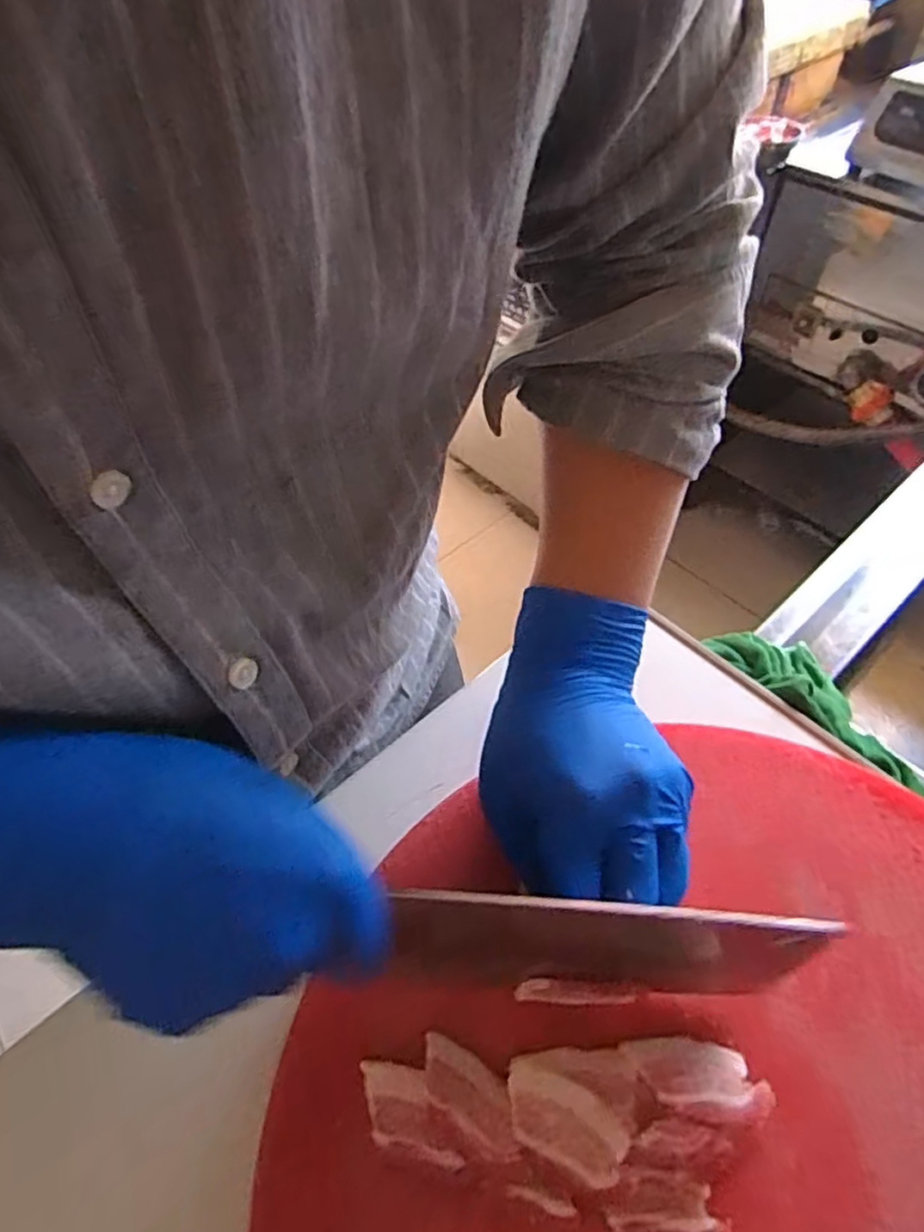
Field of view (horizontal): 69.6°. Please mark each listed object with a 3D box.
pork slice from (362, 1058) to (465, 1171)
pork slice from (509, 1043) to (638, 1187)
[{"bbox_3d":[-0.023,0.209,0.281,0.047,0.009,0.027,10,54,8],"label":"pork slice"},{"bbox_3d":[0.046,0.206,0.276,0.051,0.014,0.044,-1,53,0],"label":"pork slice"}]

